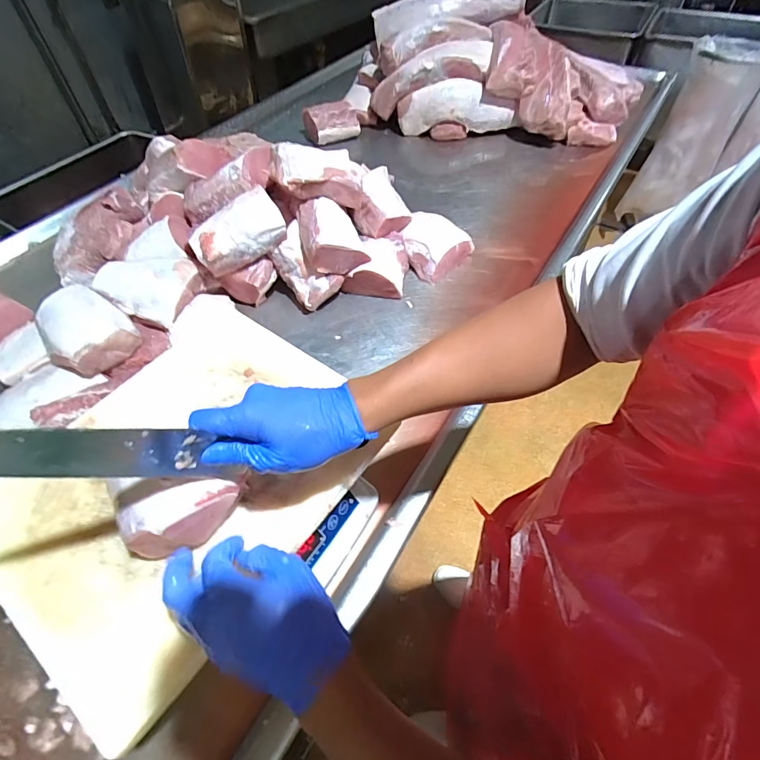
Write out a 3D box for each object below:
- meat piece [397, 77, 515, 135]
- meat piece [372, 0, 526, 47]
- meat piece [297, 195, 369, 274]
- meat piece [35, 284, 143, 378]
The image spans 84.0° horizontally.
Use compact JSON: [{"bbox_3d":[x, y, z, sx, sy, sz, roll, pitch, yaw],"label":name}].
[{"bbox_3d":[0.219,-0.783,1.234,0.314,0.139,0.084,-5,53,-1],"label":"meat piece"},{"bbox_3d":[0.216,-1.101,1.246,0.456,0.092,0.123,-11,53,-5],"label":"meat piece"},{"bbox_3d":[-0.094,-0.278,0.810,0.117,0.089,0.127,-14,54,-7],"label":"meat piece"},{"bbox_3d":[-0.501,-0.090,0.709,0.178,0.060,0.129,38,63,26],"label":"meat piece"}]

